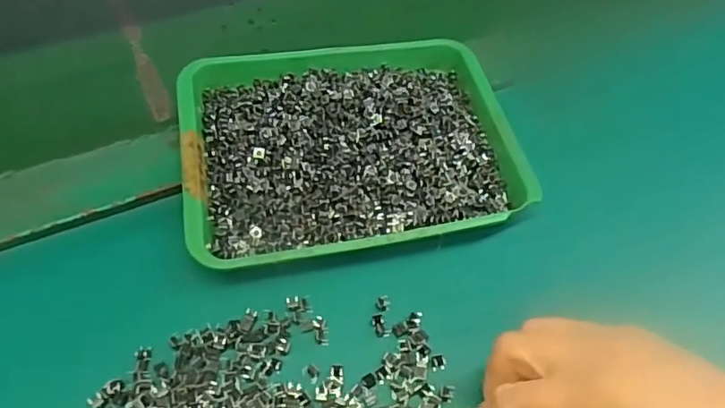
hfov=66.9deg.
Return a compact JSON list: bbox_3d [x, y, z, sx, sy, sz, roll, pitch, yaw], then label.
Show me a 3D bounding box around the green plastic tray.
[{"bbox_3d":[-0.010,-0.043,0.369,0.210,0.031,0.170,-11,53,-10],"label":"green plastic tray"}]

